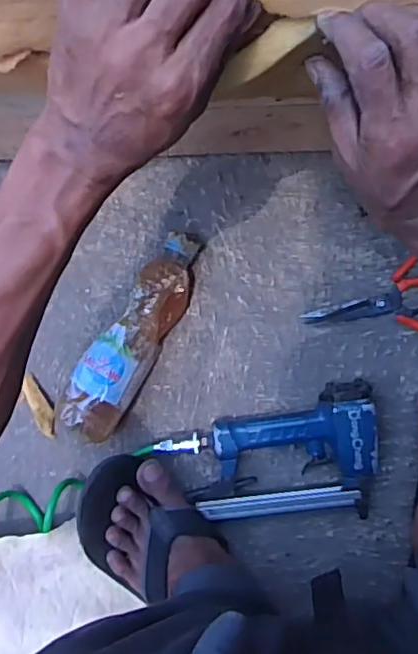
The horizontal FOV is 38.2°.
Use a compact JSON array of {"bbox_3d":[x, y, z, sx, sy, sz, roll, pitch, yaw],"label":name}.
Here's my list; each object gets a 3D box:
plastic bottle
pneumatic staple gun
[{"bbox_3d":[-0.077,0.007,0.641,0.064,0.070,0.236,30,93,1],"label":"plastic bottle"},{"bbox_3d":[0.075,0.145,0.648,0.223,0.053,0.137,-13,91,2],"label":"pneumatic staple gun"}]

